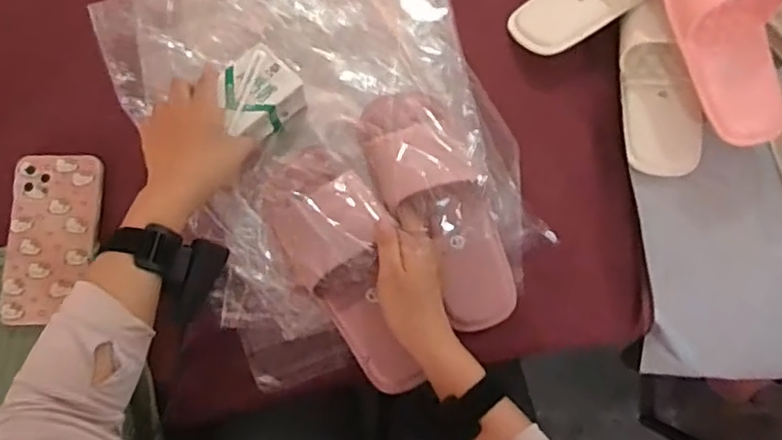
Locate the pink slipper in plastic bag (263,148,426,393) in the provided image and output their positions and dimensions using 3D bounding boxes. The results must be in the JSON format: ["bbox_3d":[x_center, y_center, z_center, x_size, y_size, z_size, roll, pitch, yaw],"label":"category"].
[{"bbox_3d":[-0.041,0.042,0.559,0.096,0.061,0.231,-22,85,-6],"label":"pink slipper in plastic bag"}]

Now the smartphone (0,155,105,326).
[{"bbox_3d":[-0.321,0.014,0.585,0.080,0.007,0.160,-2,76,-1],"label":"smartphone"}]

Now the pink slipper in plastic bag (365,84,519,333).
[{"bbox_3d":[0.047,-0.011,0.582,0.083,0.066,0.236,-27,92,-7],"label":"pink slipper in plastic bag"}]

